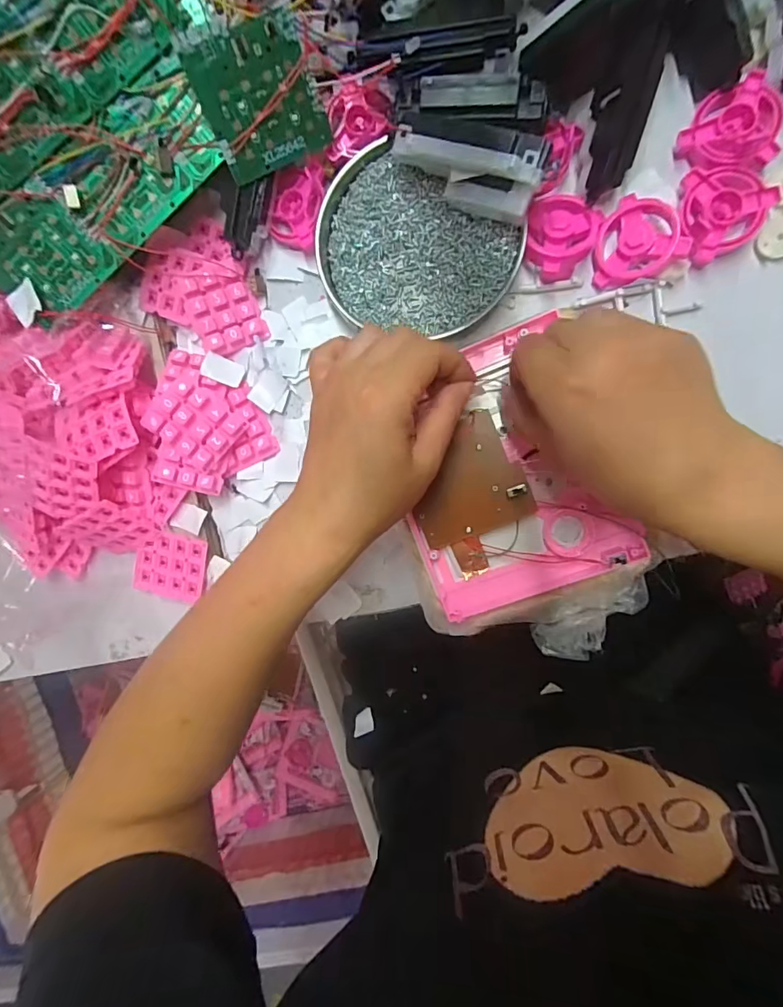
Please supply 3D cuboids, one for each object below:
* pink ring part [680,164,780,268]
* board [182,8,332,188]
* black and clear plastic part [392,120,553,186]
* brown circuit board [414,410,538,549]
[{"bbox_3d":[0.204,-0.184,0.293,0.055,0.011,0.053,1,96,10],"label":"pink ring part"},{"bbox_3d":[-0.080,-0.251,0.298,0.071,0.004,0.066,-28,133,-5],"label":"board"},{"bbox_3d":[0.045,-0.210,0.282,0.094,0.013,0.024,23,100,18],"label":"black and clear plastic part"},{"bbox_3d":[0.046,-0.013,0.309,0.073,0.013,0.072,-25,94,9],"label":"brown circuit board"}]

